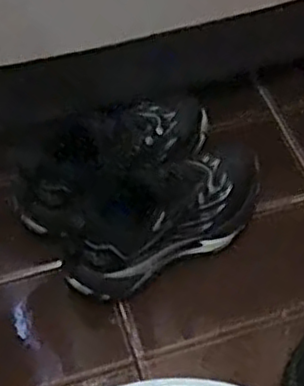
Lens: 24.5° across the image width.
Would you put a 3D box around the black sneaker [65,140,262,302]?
[{"bbox_3d":[0.026,0.027,0.839,0.279,0.124,0.106,-39,63,-23],"label":"black sneaker"}]

